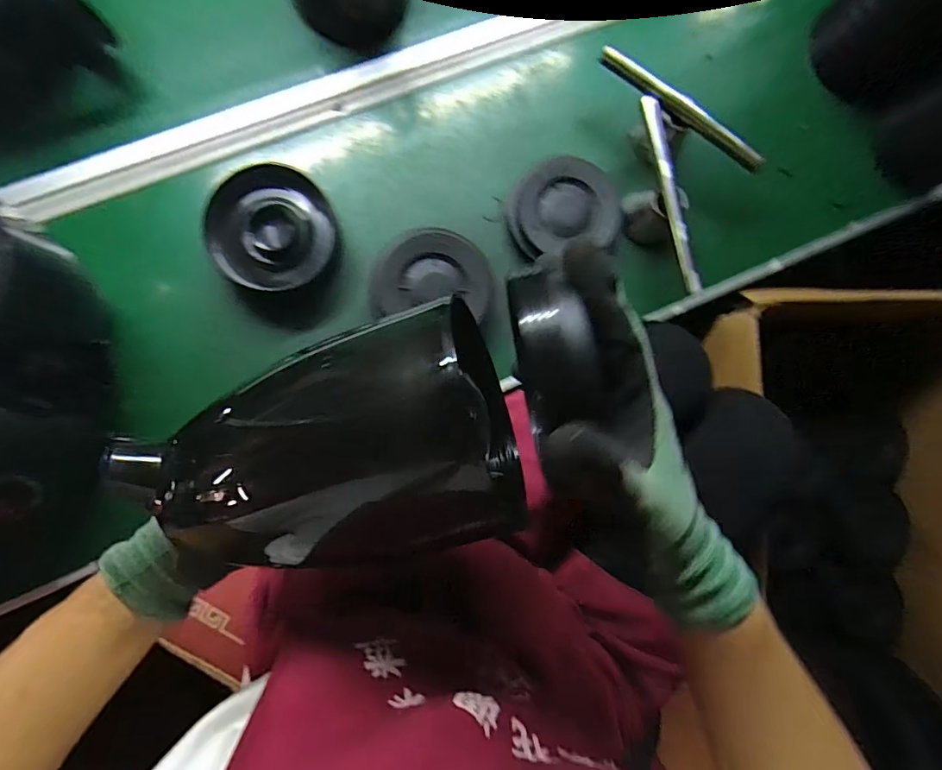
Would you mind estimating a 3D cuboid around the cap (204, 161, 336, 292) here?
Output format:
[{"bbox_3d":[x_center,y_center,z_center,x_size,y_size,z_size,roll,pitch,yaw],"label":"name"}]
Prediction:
[{"bbox_3d":[-0.193,-0.151,0.503,0.108,0.044,0.115,0,88,-7],"label":"cap"}]

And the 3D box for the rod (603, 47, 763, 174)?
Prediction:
[{"bbox_3d":[0.217,-0.281,0.523,0.197,0.020,0.013,32,84,-5],"label":"rod"}]

